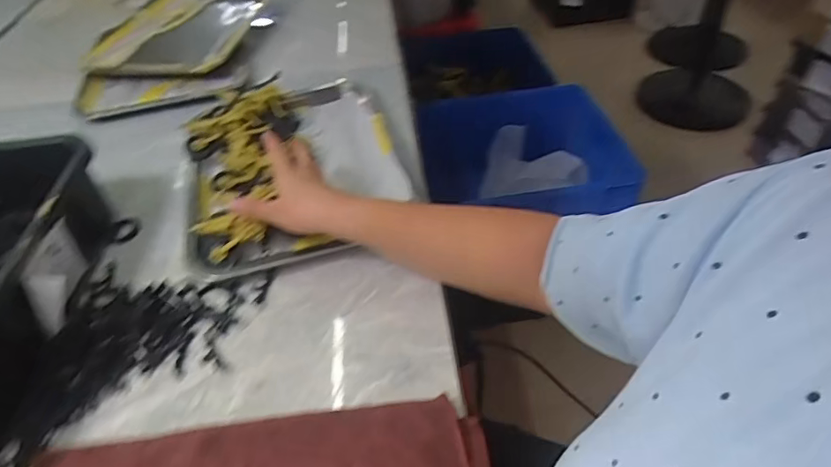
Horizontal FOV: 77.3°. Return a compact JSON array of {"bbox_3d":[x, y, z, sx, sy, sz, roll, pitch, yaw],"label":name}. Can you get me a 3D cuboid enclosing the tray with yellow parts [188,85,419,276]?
[{"bbox_3d":[-0.154,-0.099,0.655,0.263,0.057,0.340,-11,45,-9],"label":"tray with yellow parts"}]

